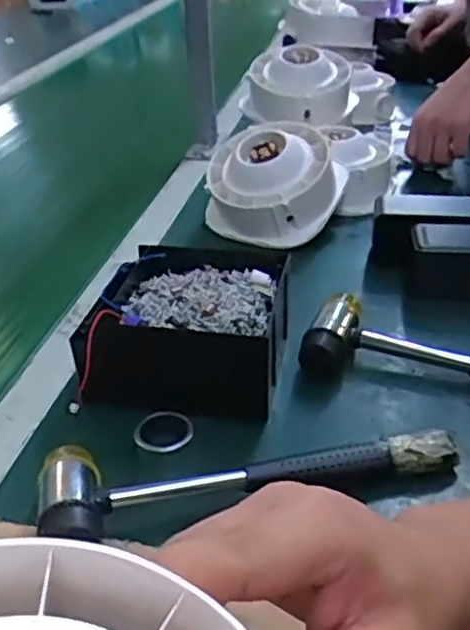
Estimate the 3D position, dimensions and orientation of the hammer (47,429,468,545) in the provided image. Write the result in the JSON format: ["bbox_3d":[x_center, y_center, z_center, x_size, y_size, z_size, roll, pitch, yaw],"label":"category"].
[{"bbox_3d":[0.010,0.092,0.421,0.245,0.035,0.075,-9,33,-13],"label":"hammer"}]

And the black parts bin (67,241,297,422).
[{"bbox_3d":[-0.033,0.010,0.519,0.138,0.064,0.140,5,33,9],"label":"black parts bin"}]

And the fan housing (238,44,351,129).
[{"bbox_3d":[0.081,-0.302,0.914,0.136,0.081,0.112,5,33,8],"label":"fan housing"}]

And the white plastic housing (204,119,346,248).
[{"bbox_3d":[0.043,-0.138,0.733,0.146,0.092,0.121,2,32,4],"label":"white plastic housing"}]

